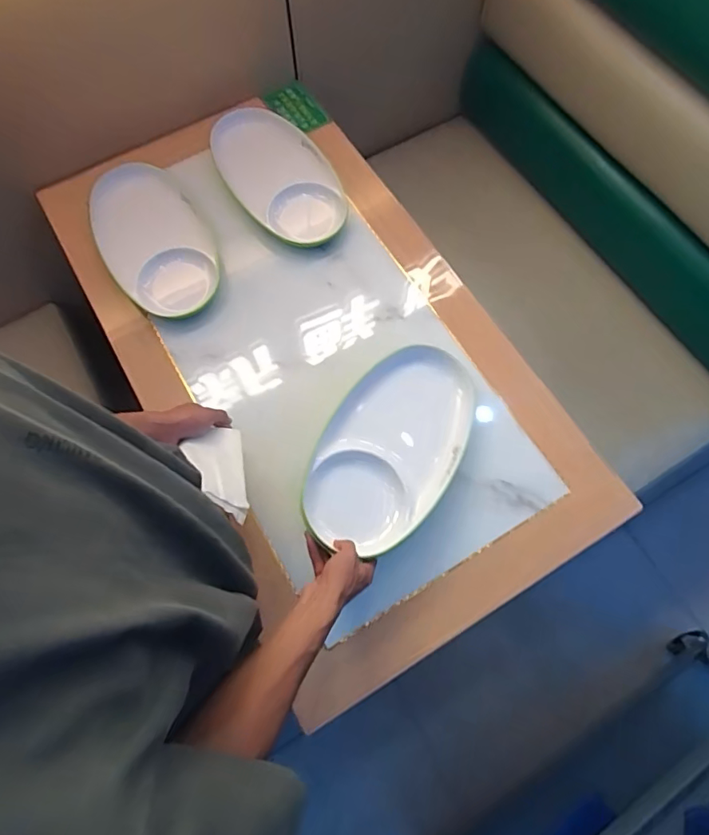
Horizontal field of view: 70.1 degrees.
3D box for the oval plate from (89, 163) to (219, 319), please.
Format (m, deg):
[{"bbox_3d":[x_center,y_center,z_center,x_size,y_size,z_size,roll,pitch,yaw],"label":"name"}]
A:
[{"bbox_3d":[-0.363,-0.329,0.913,0.191,0.059,0.320,-30,73,-10],"label":"oval plate"}]

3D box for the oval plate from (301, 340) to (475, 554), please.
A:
[{"bbox_3d":[0.055,0.040,0.737,0.186,0.043,0.336,32,63,11],"label":"oval plate"}]

